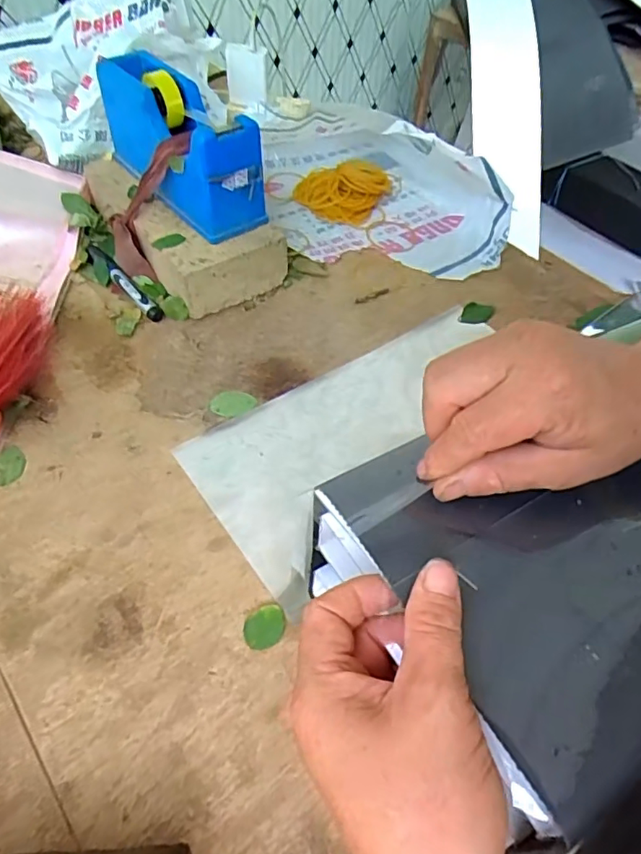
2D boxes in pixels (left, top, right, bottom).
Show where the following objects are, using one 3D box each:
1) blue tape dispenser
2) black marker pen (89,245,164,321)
[{"bbox_3d":[-0.137,-0.278,0.541,0.065,0.097,0.198,-30,60,-25],"label":"blue tape dispenser"},{"bbox_3d":[-0.198,-0.148,0.552,0.016,0.016,0.133,-34,60,-27],"label":"black marker pen"}]

